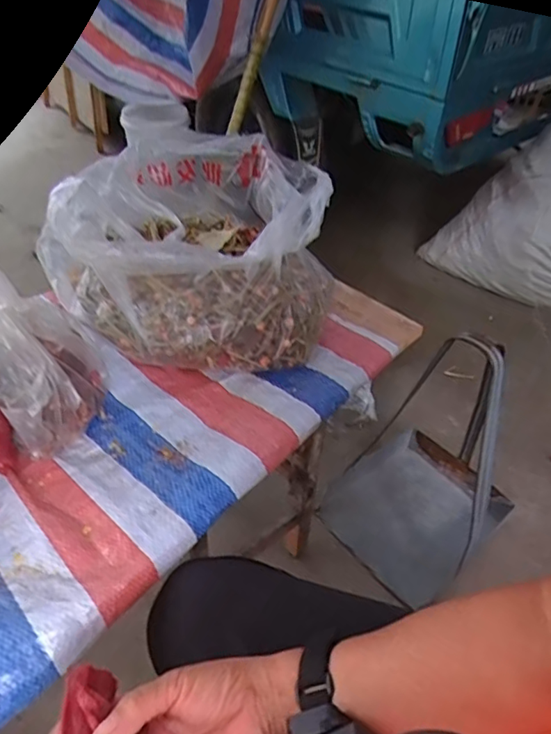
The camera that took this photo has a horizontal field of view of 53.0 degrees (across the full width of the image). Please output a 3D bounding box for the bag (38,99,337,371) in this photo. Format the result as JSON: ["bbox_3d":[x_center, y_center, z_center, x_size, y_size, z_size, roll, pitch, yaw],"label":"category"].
[{"bbox_3d":[-0.091,-0.157,0.734,0.333,0.192,0.319,18,45,15],"label":"bag"}]

